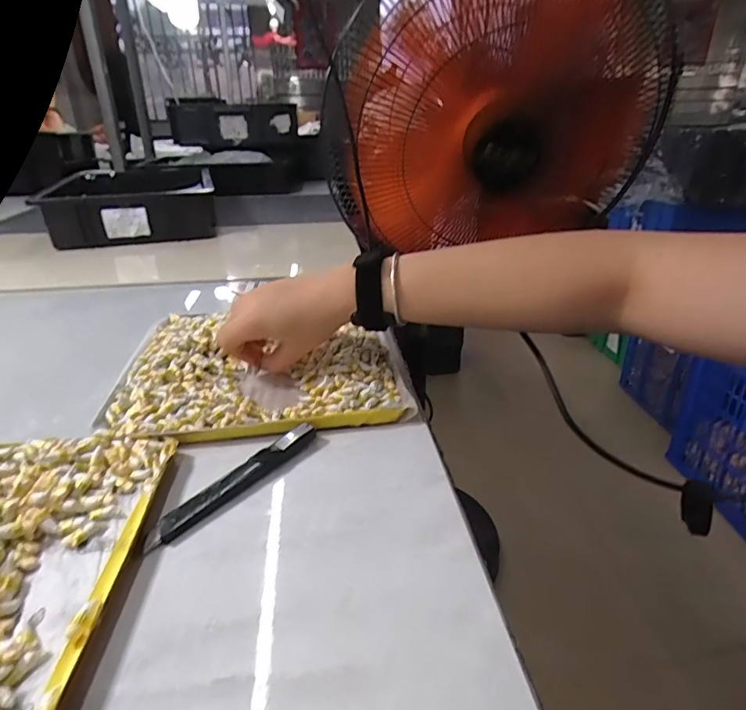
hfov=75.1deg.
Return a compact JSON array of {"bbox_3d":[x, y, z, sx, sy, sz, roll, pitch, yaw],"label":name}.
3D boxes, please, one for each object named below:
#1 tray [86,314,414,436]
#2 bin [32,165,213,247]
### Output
[{"bbox_3d":[-0.100,0.003,0.448,0.236,0.025,0.211,-2,28,-8],"label":"tray"},{"bbox_3d":[-0.520,-0.350,1.083,0.296,0.080,0.494,-9,28,-17],"label":"bin"}]

